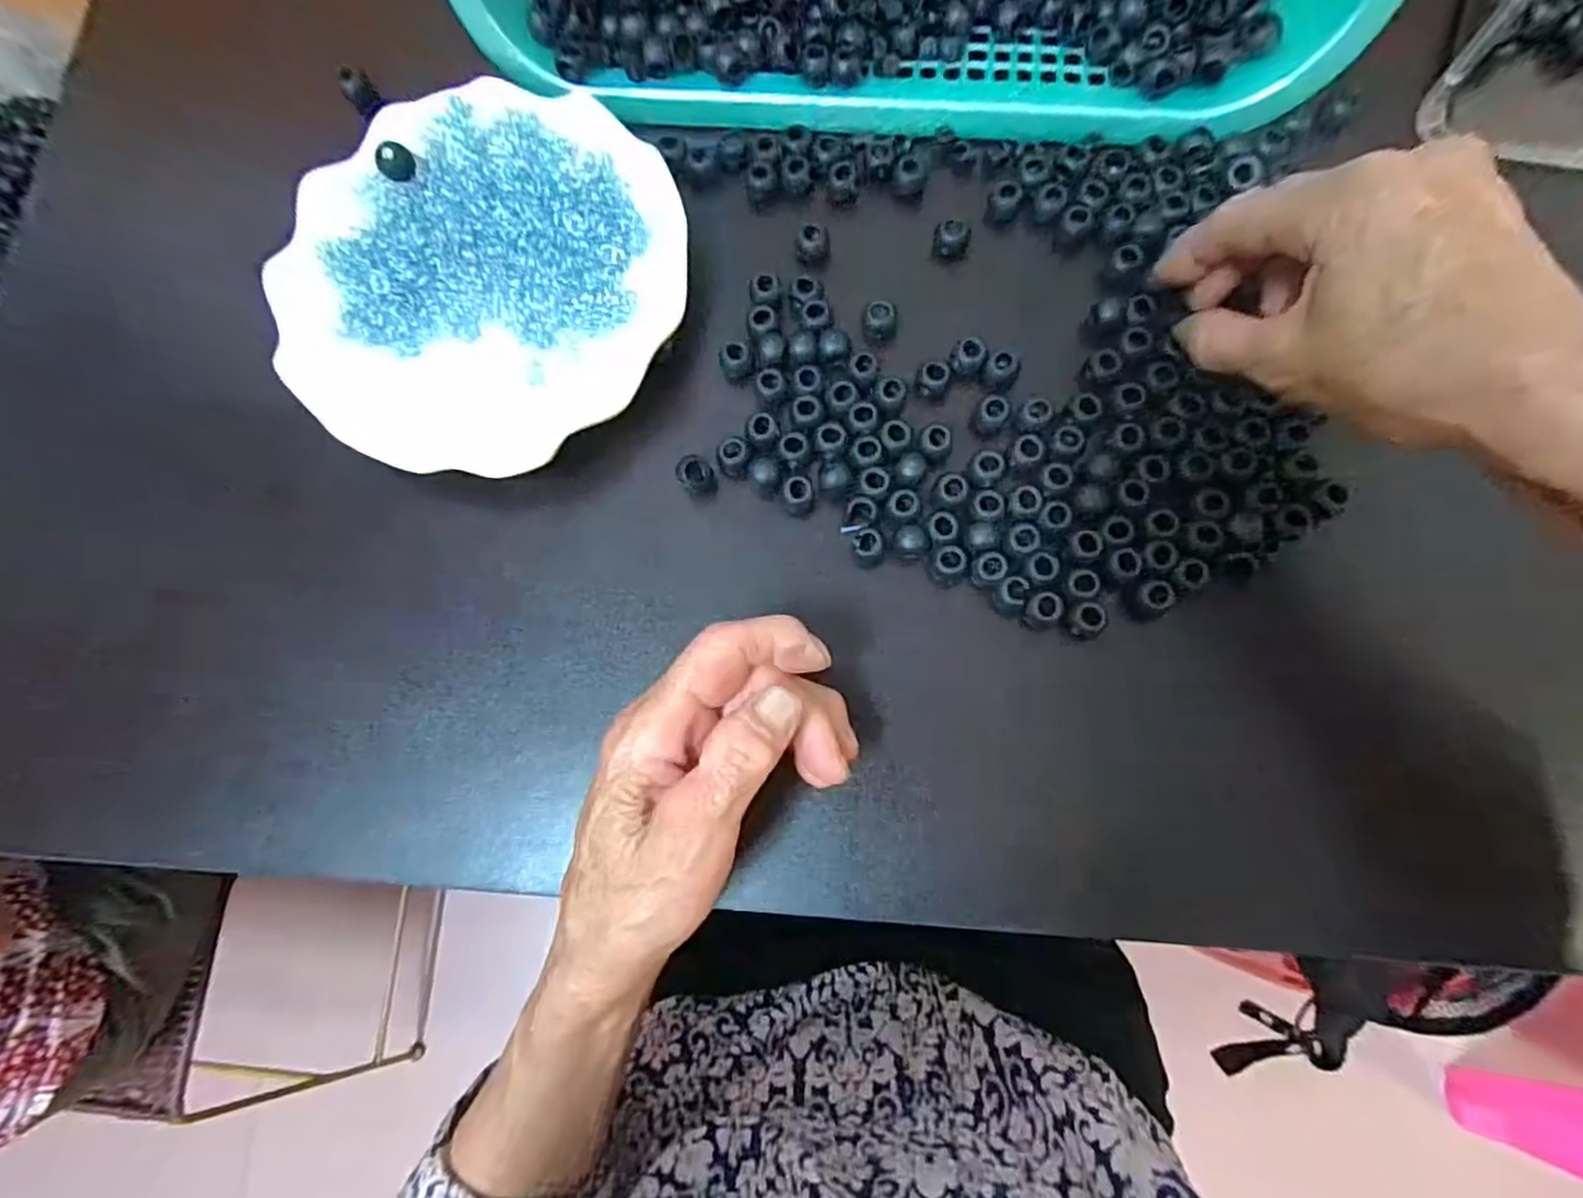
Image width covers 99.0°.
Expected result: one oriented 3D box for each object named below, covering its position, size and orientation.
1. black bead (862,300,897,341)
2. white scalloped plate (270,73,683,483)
[{"bbox_3d":[0.039,-0.125,0.303,0.015,0.011,0.014,-1,80,5],"label":"black bead"},{"bbox_3d":[-0.138,-0.145,0.303,0.172,0.013,0.179,28,84,10],"label":"white scalloped plate"}]

